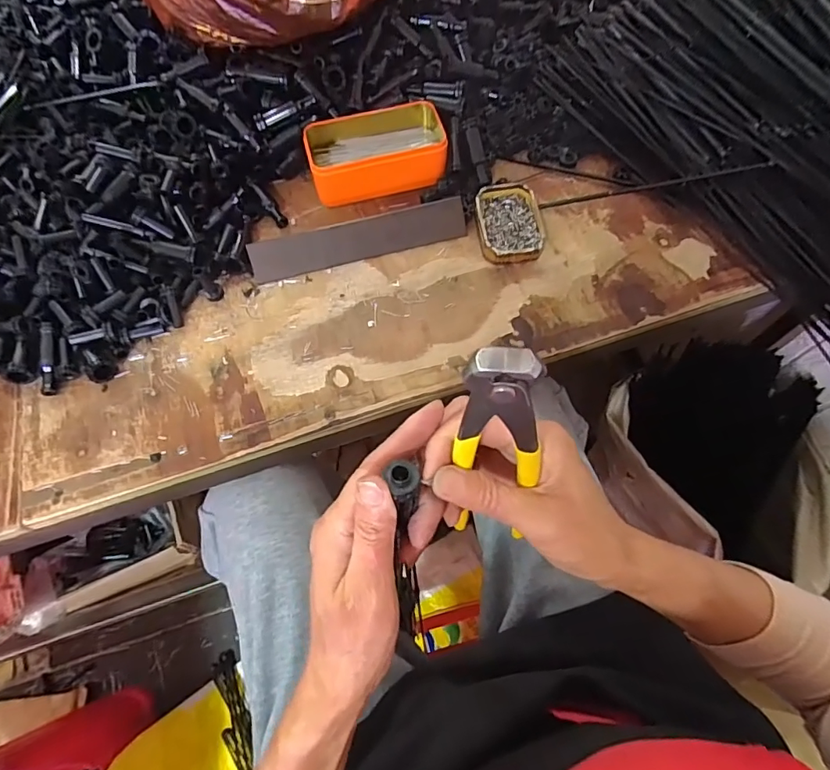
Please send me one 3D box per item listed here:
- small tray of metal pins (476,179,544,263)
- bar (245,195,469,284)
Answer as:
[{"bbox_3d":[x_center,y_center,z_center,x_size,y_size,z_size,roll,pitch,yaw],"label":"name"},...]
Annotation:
[{"bbox_3d":[0.096,-0.165,0.495,0.063,0.019,0.093,-5,65,-1],"label":"small tray of metal pins"},{"bbox_3d":[-0.056,-0.148,0.494,0.218,0.039,0.005,-14,21,-5],"label":"bar"}]

